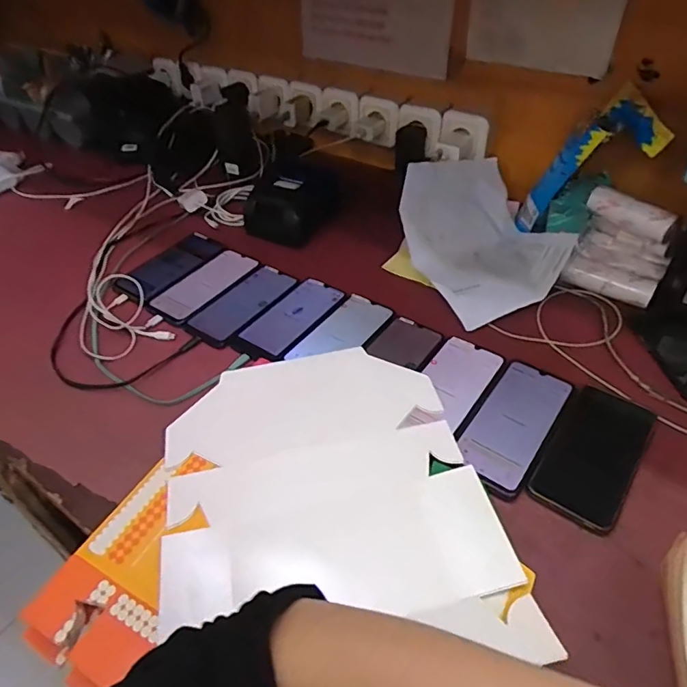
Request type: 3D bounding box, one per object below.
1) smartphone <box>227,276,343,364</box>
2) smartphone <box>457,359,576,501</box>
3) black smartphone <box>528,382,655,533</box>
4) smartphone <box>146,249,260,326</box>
[{"bbox_3d":[-0.070,-0.039,0.680,0.076,0.008,0.167,24,50,26],"label":"smartphone"},{"bbox_3d":[0.182,0.084,0.536,0.075,0.009,0.177,26,51,27],"label":"smartphone"},{"bbox_3d":[0.255,0.108,0.506,0.077,0.014,0.163,26,51,28],"label":"black smartphone"},{"bbox_3d":[-0.206,-0.088,0.746,0.083,0.014,0.172,27,51,28],"label":"smartphone"}]

